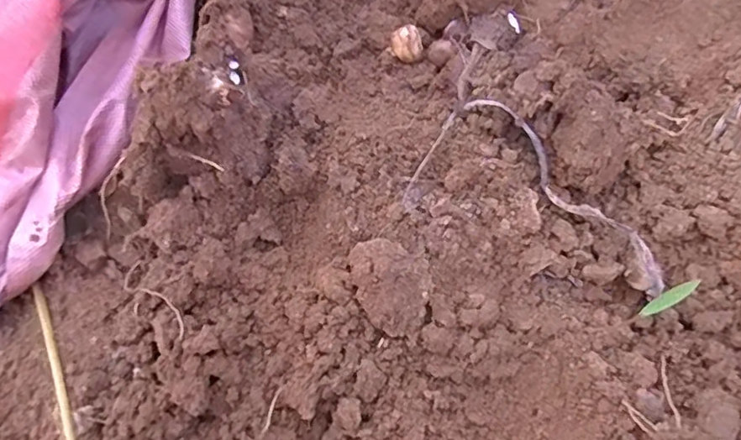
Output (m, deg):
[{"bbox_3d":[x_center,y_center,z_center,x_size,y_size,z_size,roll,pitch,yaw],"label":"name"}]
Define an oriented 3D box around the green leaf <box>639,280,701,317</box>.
[{"bbox_3d":[0.246,0.064,0.448,0.051,0.008,0.011,-36,67,13],"label":"green leaf"}]

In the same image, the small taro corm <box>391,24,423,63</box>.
[{"bbox_3d":[0.045,-0.223,0.684,0.038,0.029,0.032,-3,66,6],"label":"small taro corm"}]

